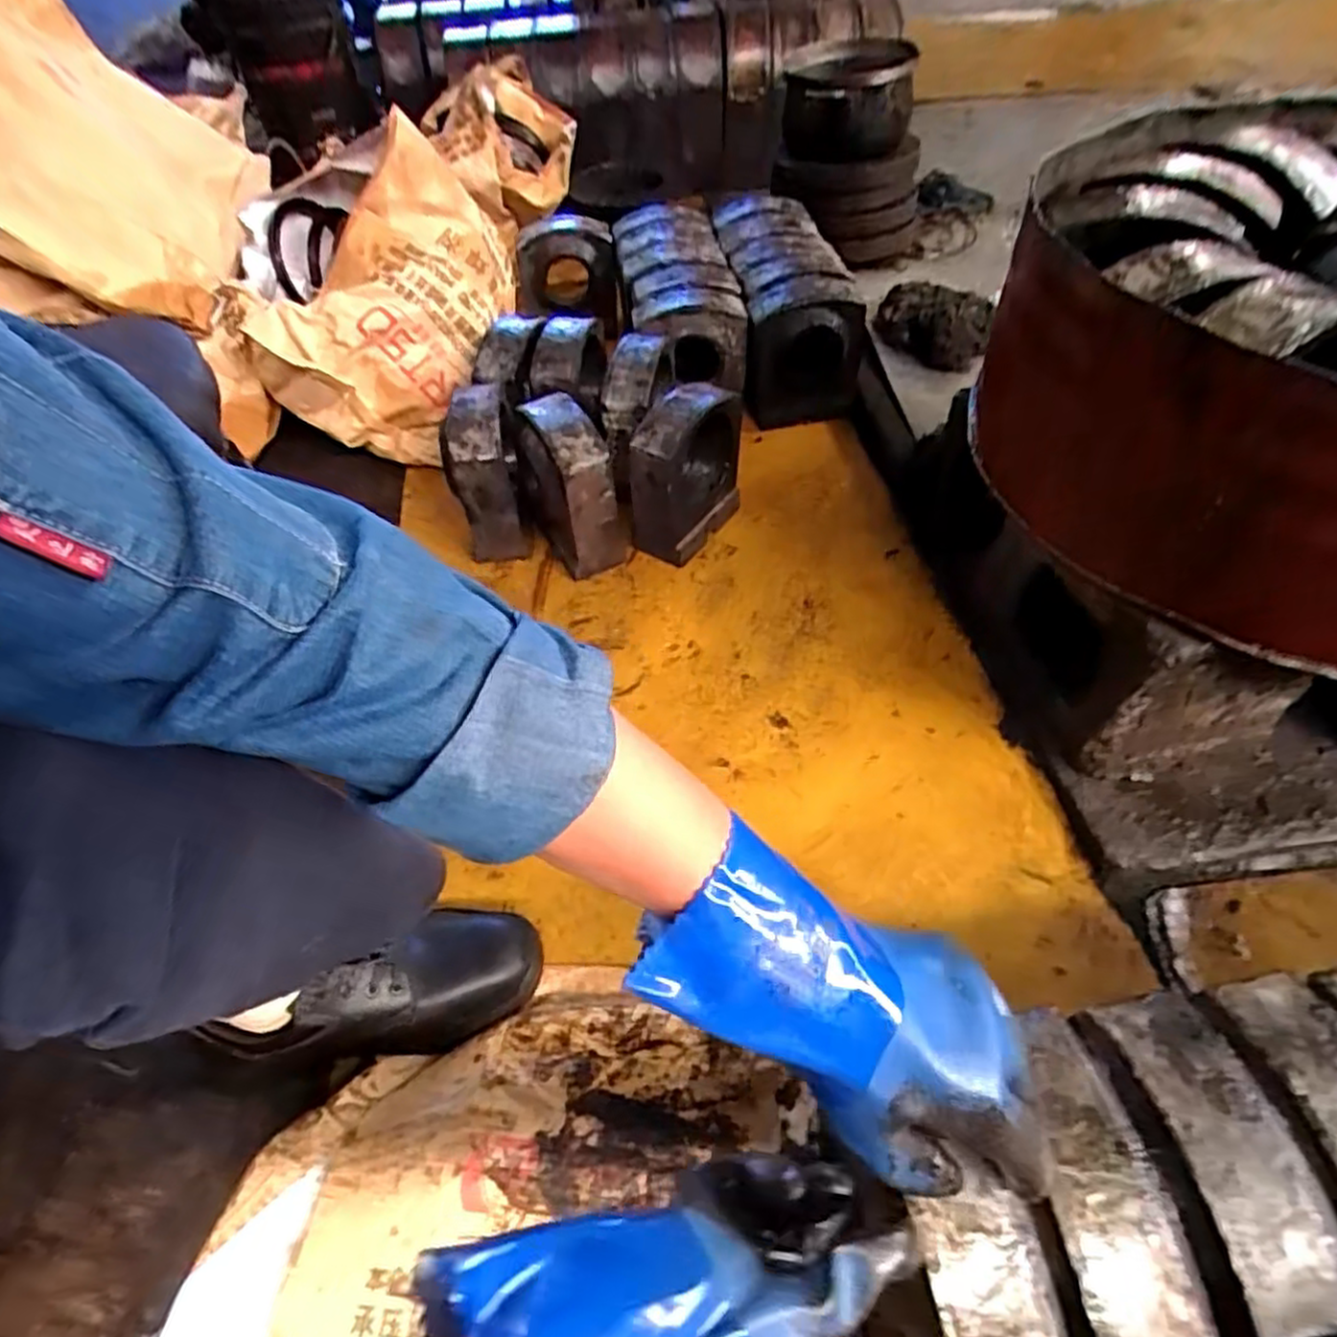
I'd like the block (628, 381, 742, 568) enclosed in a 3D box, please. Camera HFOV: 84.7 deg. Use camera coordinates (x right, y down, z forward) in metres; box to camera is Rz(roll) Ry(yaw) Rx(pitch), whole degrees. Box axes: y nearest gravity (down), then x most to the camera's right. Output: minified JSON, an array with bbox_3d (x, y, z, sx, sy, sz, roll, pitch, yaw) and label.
[{"bbox_3d":[0.015,-0.252,0.955,0.097,0.180,0.154,27,58,24],"label":"block"}]

